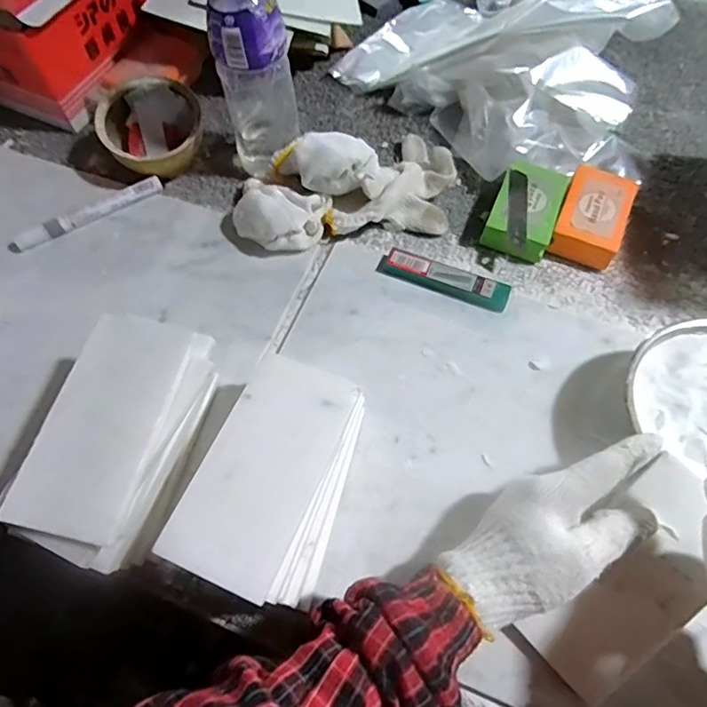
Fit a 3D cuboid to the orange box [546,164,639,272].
[{"bbox_3d":[0.226,-0.129,0.501,0.058,0.033,0.098,21,65,10],"label":"orange box"}]

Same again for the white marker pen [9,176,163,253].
[{"bbox_3d":[-0.256,-0.133,0.502,0.149,0.016,0.019,-26,66,-13],"label":"white marker pen"}]

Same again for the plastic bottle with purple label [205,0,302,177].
[{"bbox_3d":[-0.083,-0.245,0.465,0.055,0.206,0.063,34,67,16],"label":"plastic bottle with purple label"}]

